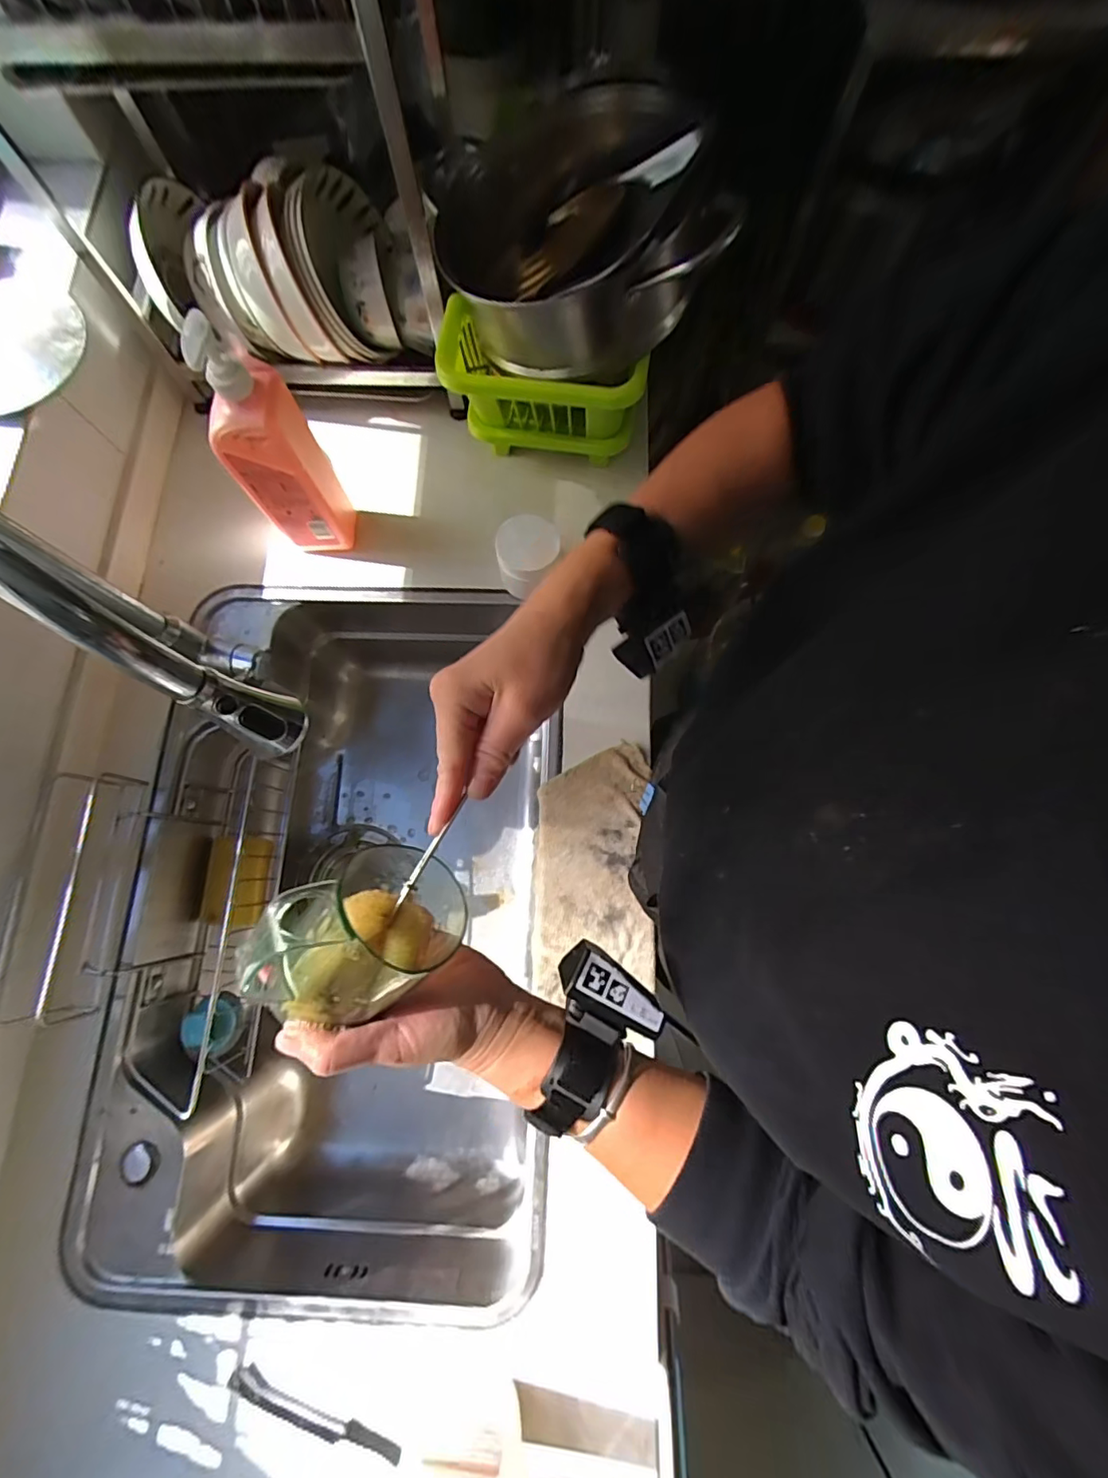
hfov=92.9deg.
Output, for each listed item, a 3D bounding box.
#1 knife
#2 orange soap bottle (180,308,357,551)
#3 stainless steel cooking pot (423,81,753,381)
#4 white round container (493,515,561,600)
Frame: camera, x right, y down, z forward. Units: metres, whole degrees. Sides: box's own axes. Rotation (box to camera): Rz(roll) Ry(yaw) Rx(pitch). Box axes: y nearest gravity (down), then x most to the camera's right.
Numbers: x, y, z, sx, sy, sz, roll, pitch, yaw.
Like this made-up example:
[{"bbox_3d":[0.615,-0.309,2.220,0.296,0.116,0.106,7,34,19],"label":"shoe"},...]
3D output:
[{"bbox_3d":[-0.237,0.669,0.519,0.178,0.009,0.031,21,78,6],"label":"knife"},{"bbox_3d":[-0.319,-0.333,0.617,0.092,0.293,0.084,2,77,1],"label":"orange soap bottle"},{"bbox_3d":[0.029,-0.557,0.569,0.261,0.162,0.286,1,77,1],"label":"stainless steel cooking pot"},{"bbox_3d":[-0.032,-0.236,0.698,0.079,0.077,0.084,0,77,1],"label":"white round container"}]

